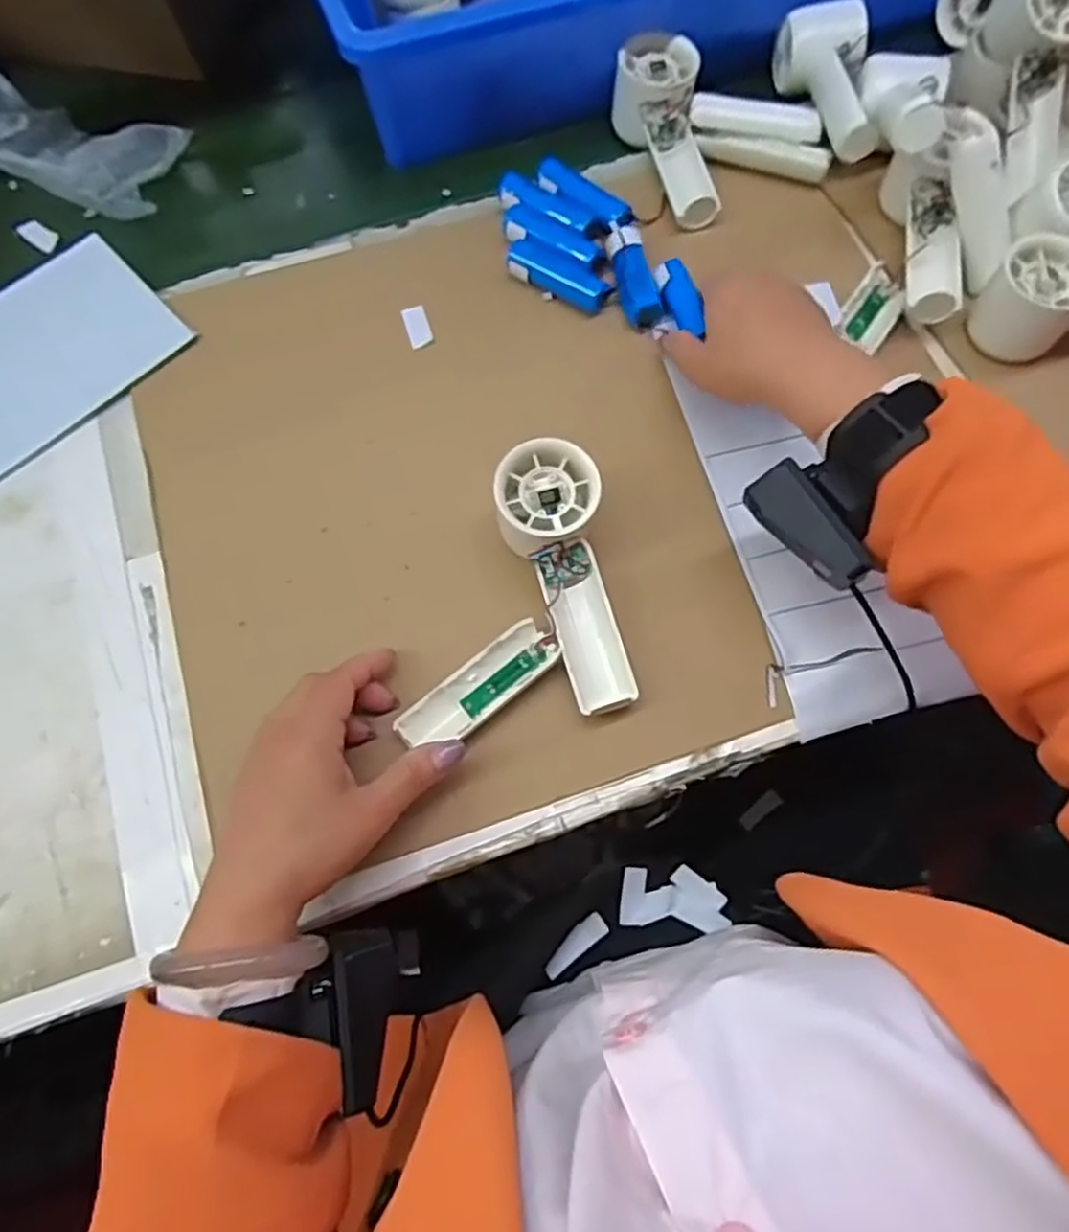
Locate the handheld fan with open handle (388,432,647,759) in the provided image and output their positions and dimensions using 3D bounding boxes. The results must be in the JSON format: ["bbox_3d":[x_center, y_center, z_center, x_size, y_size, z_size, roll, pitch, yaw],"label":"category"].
[{"bbox_3d":[-0.019,-0.014,0.416,0.125,0.047,0.144,-10,69,-1],"label":"handheld fan with open handle"}]

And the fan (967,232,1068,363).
[{"bbox_3d":[0.359,-0.201,0.475,0.147,0.048,0.059,-4,68,0],"label":"fan"}]

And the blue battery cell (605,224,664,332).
[{"bbox_3d":[0.067,-0.230,0.506,0.022,0.024,0.071,-14,70,-3],"label":"blue battery cell"}]

